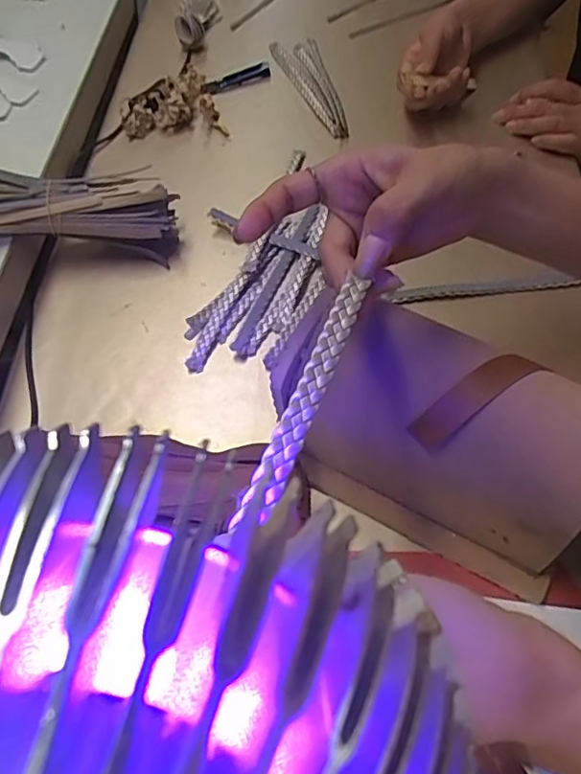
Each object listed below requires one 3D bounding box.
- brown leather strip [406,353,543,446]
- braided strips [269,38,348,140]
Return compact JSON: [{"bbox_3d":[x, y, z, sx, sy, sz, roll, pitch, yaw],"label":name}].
[{"bbox_3d":[0.108,0.005,0.327,0.082,0.018,0.020,-36,63,4],"label":"brown leather strip"},{"bbox_3d":[0.020,-0.361,0.664,0.058,0.009,0.191,-9,59,-4],"label":"braided strips"}]

